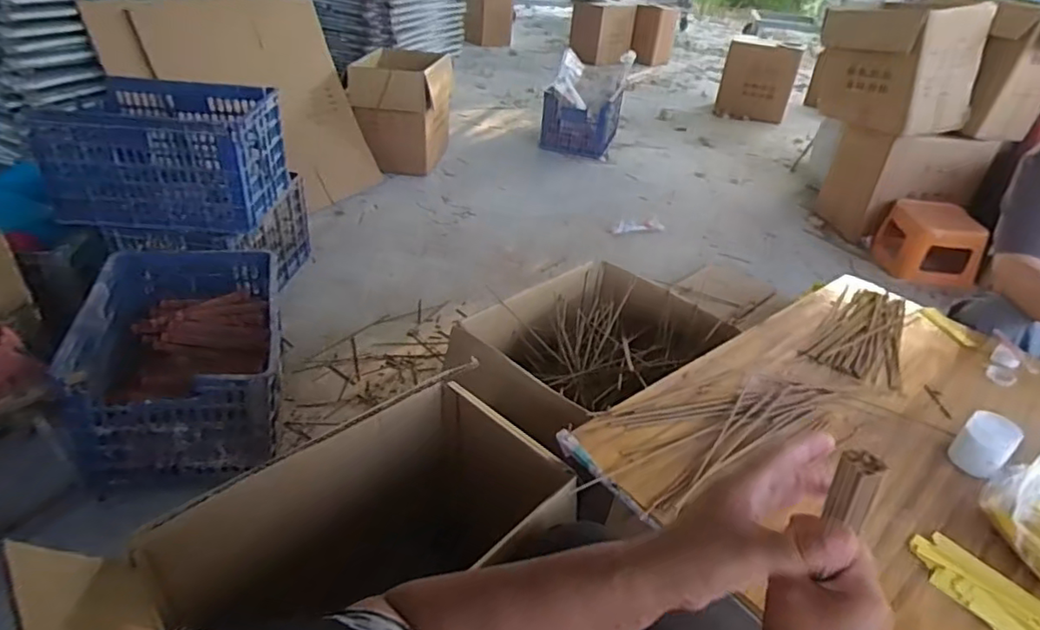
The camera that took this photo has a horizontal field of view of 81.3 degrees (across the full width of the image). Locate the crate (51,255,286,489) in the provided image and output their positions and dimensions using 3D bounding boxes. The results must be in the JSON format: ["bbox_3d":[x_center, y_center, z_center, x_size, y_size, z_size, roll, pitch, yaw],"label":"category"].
[{"bbox_3d":[-0.712,0.081,1.296,0.373,0.243,0.521,-8,36,-18],"label":"crate"}]

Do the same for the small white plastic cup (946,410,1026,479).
[{"bbox_3d":[0.581,0.163,0.758,0.052,0.064,0.057,3,34,-2],"label":"small white plastic cup"}]

